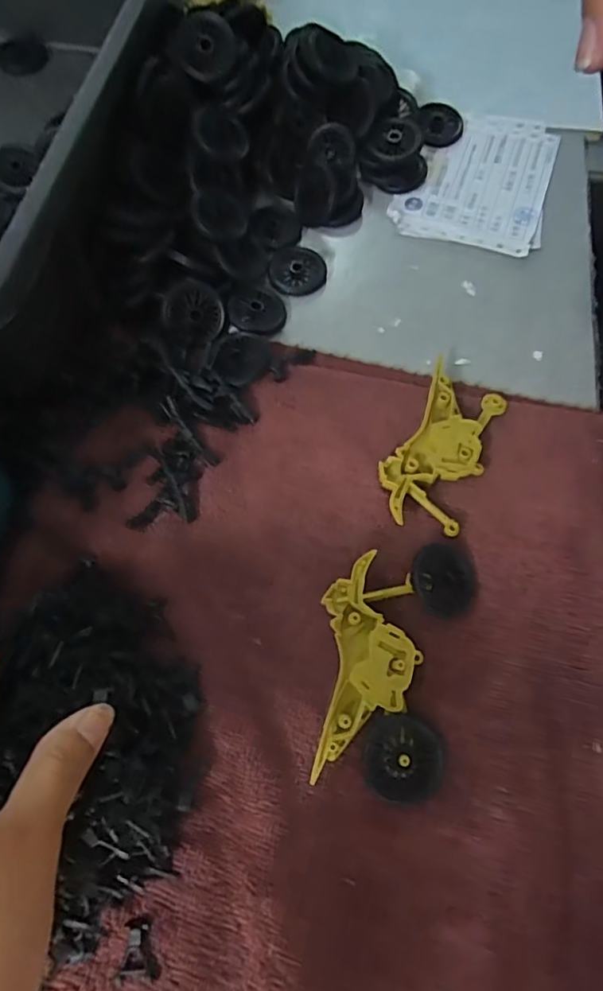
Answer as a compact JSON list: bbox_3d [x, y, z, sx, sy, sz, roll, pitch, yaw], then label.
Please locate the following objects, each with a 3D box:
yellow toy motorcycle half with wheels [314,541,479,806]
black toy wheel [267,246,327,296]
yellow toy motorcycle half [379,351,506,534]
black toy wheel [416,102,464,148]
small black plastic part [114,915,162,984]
[{"bbox_3d":[0.043,0.079,0.264,0.067,0.015,0.118,15,69,6],"label":"yellow toy motorcycle half with wheels"},{"bbox_3d":[-0.003,-0.153,0.364,0.038,0.005,0.038,0,68,0],"label":"black toy wheel"},{"bbox_3d":[0.079,-0.026,0.305,0.049,0.012,0.098,24,70,9],"label":"yellow toy motorcycle half"},{"bbox_3d":[0.106,-0.283,0.410,0.036,0.005,0.033,-1,89,-9],"label":"black toy wheel"},{"bbox_3d":[-0.069,0.191,0.226,0.019,0.008,0.020,-5,68,-2],"label":"small black plastic part"}]

